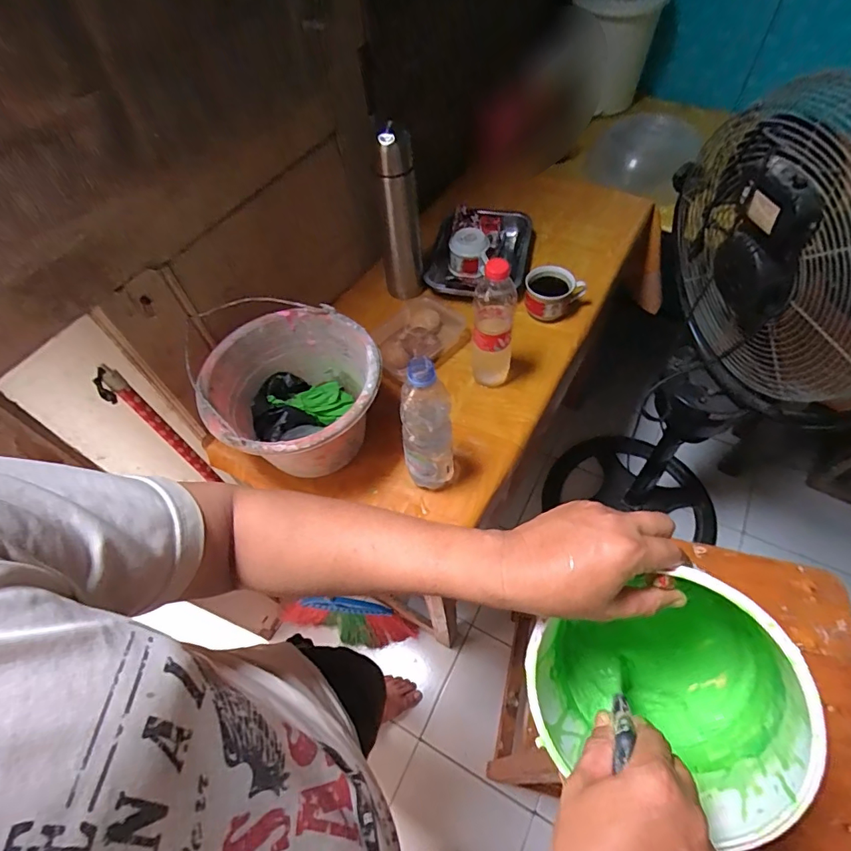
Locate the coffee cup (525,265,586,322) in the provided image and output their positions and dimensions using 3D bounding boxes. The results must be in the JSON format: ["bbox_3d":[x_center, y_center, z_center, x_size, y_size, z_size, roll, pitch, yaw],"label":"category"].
[{"bbox_3d":[0.230,-0.242,0.870,0.094,0.063,0.086,-2,57,3],"label":"coffee cup"}]

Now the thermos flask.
[{"bbox_3d":[-0.047,-0.351,0.820,0.068,0.292,0.068,-10,57,-2],"label":"thermos flask"}]

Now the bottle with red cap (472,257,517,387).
[{"bbox_3d":[0.104,-0.154,0.730,0.061,0.227,0.077,5,57,8],"label":"bottle with red cap"}]

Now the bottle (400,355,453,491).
[{"bbox_3d":[0.003,0.010,0.626,0.066,0.232,0.072,-6,57,1],"label":"bottle"}]

